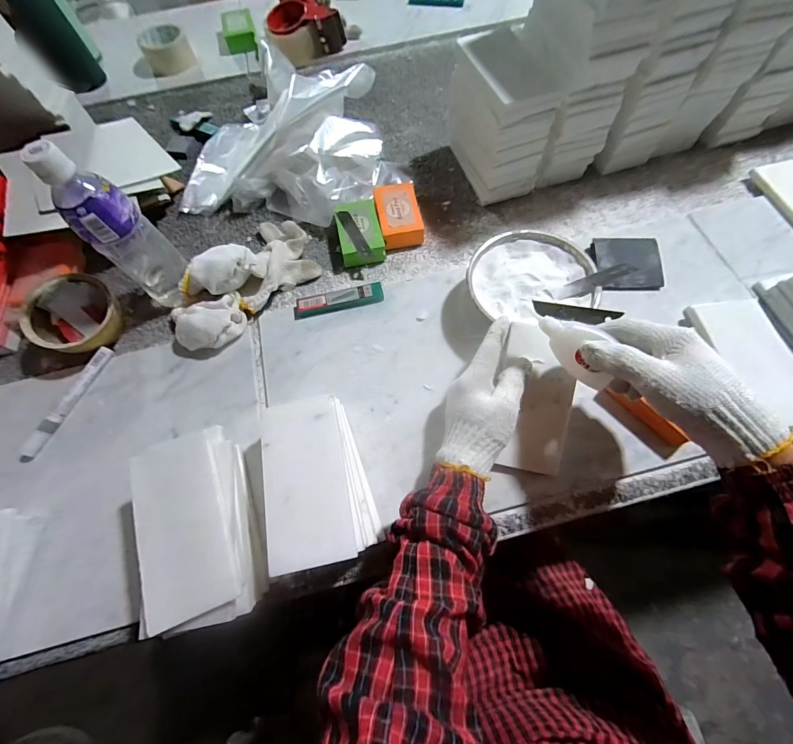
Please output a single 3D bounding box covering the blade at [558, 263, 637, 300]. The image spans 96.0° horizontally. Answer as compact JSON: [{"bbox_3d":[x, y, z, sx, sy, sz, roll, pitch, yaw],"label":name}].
[{"bbox_3d":[0.231,-0.105,0.416,0.087,0.007,0.020,-23,67,8],"label":"blade"}]

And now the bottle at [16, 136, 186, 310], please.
[{"bbox_3d":[-0.303,-0.152,0.410,0.055,0.206,0.063,0,66,3],"label":"bottle"}]

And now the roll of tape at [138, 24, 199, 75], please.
[{"bbox_3d":[-0.441,-0.620,0.689,0.085,0.044,0.091,0,67,1],"label":"roll of tape"}]

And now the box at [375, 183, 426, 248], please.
[{"bbox_3d":[0.003,-0.224,0.518,0.058,0.033,0.098,-12,66,-3],"label":"box"}]

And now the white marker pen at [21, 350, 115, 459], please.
[{"bbox_3d":[-0.392,0.036,0.425,0.019,0.016,0.149,23,69,12],"label":"white marker pen"}]

